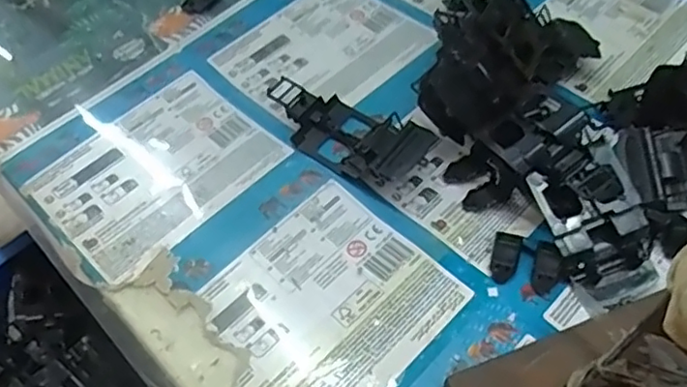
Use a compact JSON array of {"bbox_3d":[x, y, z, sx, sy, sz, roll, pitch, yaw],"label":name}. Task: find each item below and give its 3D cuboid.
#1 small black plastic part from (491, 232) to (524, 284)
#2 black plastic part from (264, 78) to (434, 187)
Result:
[{"bbox_3d":[0.088,0.035,0.329,0.014,0.013,0.025,10,55,12],"label":"small black plastic part"},{"bbox_3d":[0.001,-0.041,0.381,0.109,0.028,0.048,32,61,24],"label":"black plastic part"}]

